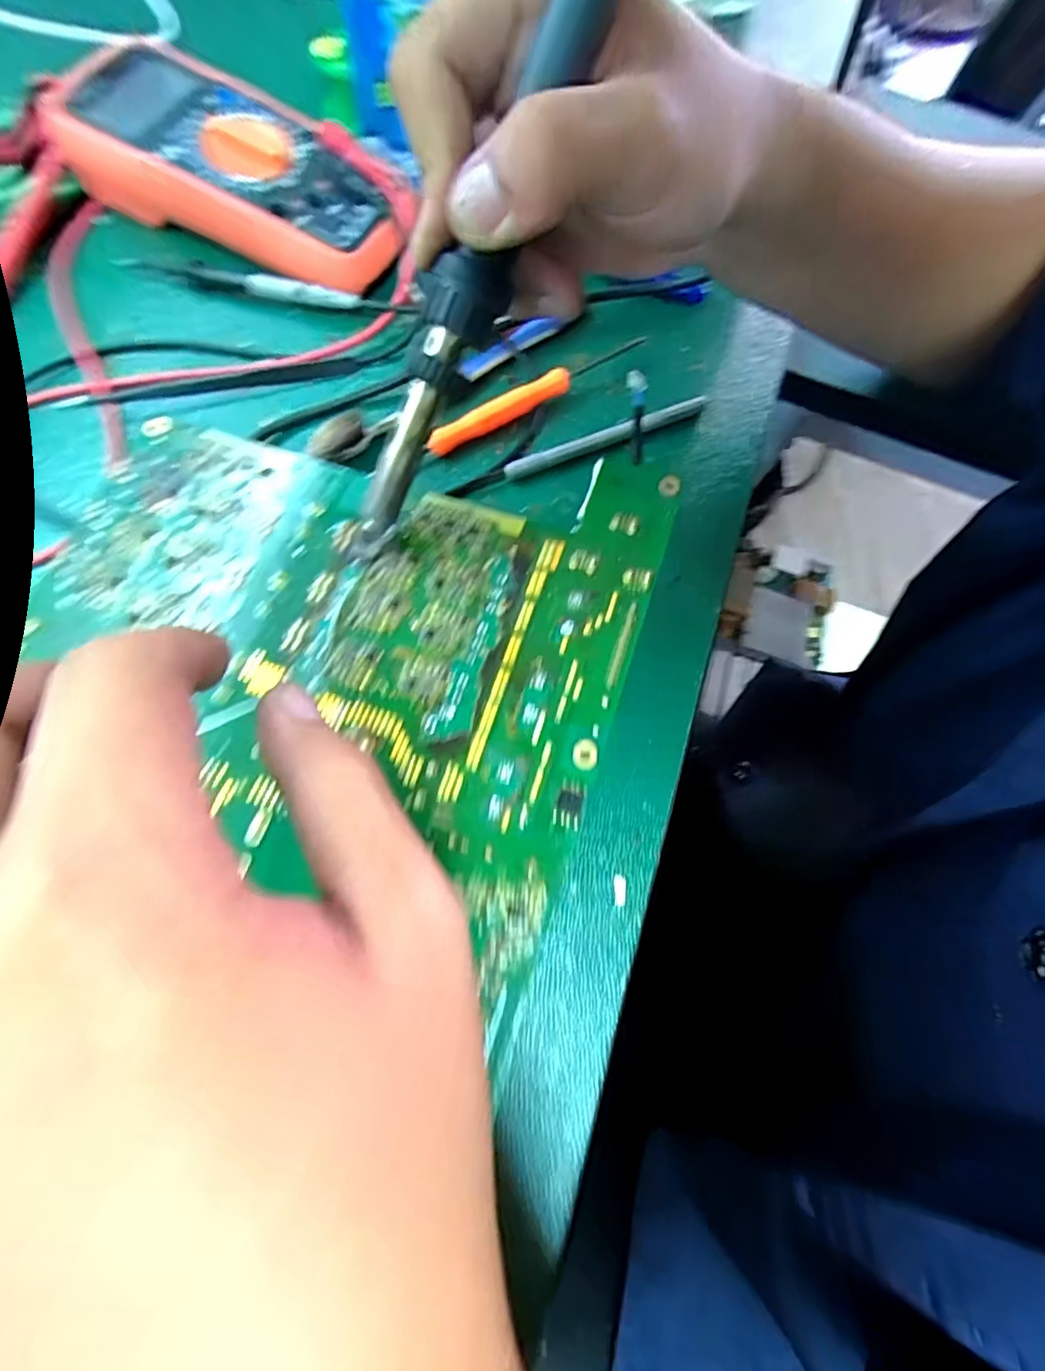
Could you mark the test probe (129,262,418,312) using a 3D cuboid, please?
[{"bbox_3d":[-0.130,-0.204,0.295,0.151,0.006,0.014,13,69,-1],"label":"test probe"}]

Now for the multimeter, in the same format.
[{"bbox_3d":[-0.144,-0.255,0.292,0.175,0.044,0.089,27,69,4],"label":"multimeter"}]

